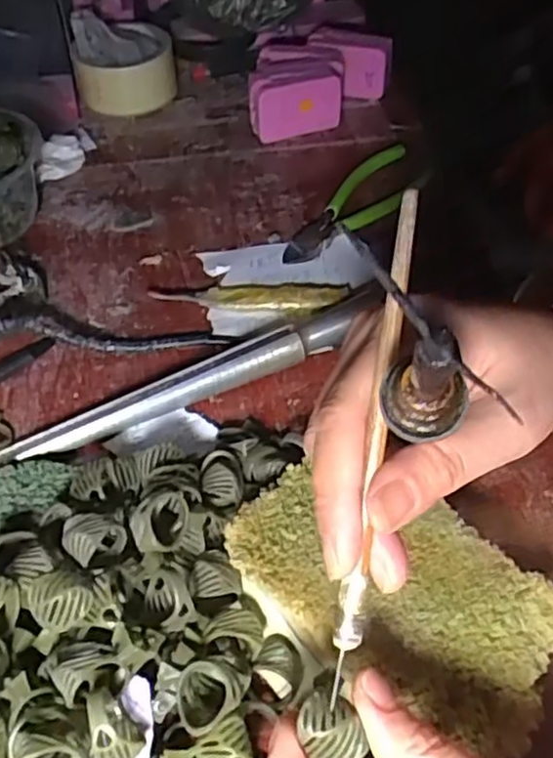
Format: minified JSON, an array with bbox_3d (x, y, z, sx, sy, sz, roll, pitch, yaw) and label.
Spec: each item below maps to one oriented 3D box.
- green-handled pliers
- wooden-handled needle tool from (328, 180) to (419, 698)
[{"bbox_3d":[0.063,-0.130,0.519,0.051,0.008,0.158,28,54,21],"label":"green-handled pliers"},{"bbox_3d":[0.030,0.020,0.214,0.008,0.004,0.154,8,93,6],"label":"wooden-handled needle tool"}]

